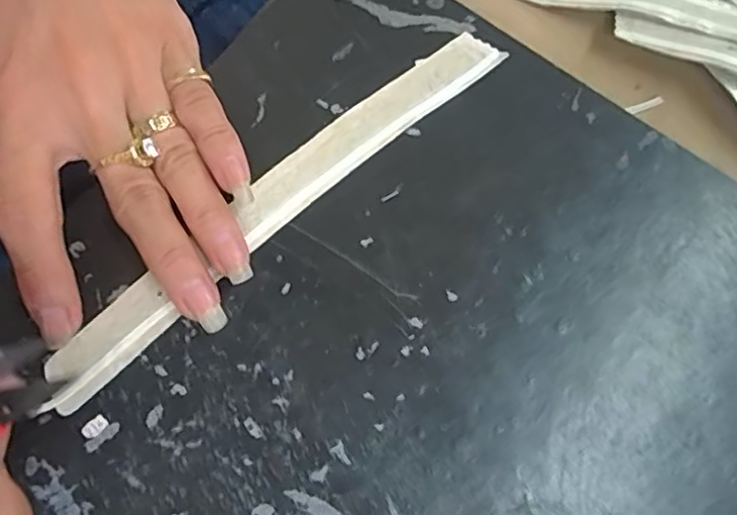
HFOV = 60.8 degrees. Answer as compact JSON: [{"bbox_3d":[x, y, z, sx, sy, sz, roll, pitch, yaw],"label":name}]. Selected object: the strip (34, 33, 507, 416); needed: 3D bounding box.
[{"bbox_3d":[-0.031,-0.020,0.219,0.192,0.005,0.022,-41,79,-12],"label":"strip"}]

